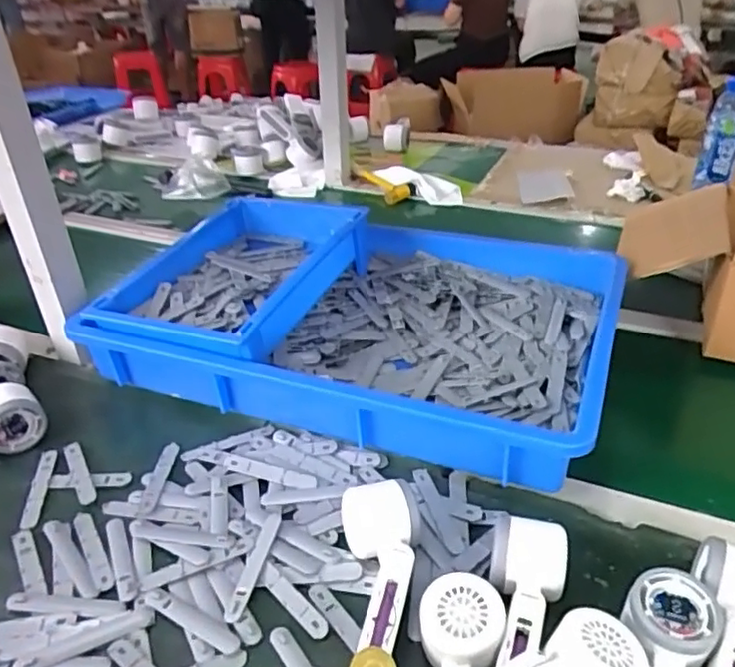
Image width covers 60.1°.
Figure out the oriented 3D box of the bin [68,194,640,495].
[{"bbox_3d":[-0.003,-0.024,0.772,0.555,0.118,0.391,11,35,20],"label":"bin"}]

